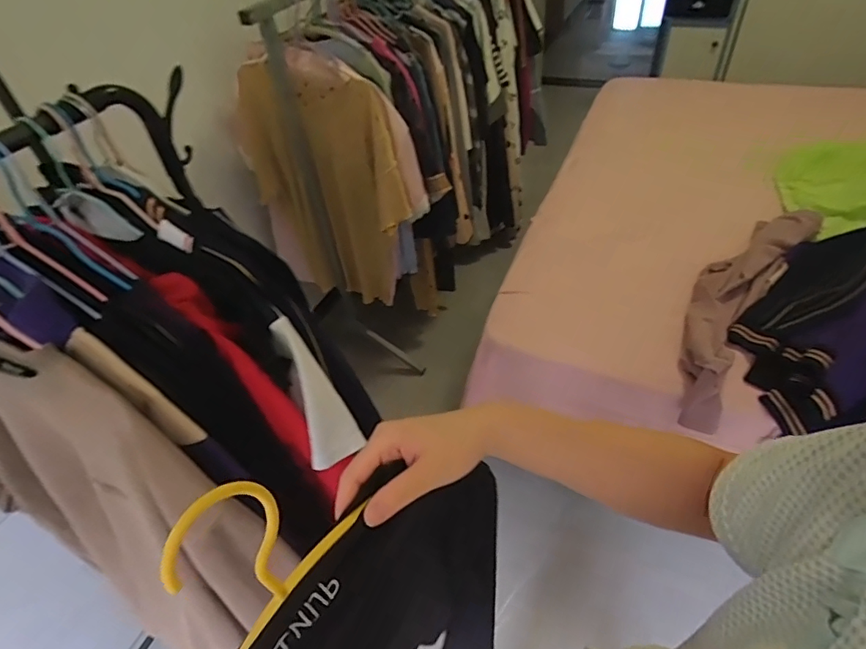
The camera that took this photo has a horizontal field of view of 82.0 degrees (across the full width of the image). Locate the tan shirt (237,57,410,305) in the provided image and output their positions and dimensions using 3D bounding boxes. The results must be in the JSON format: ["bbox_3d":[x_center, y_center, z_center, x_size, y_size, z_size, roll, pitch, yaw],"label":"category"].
[{"bbox_3d":[-0.287,-0.371,1.418,0.504,0.662,0.131,20,50,25],"label":"tan shirt"}]

